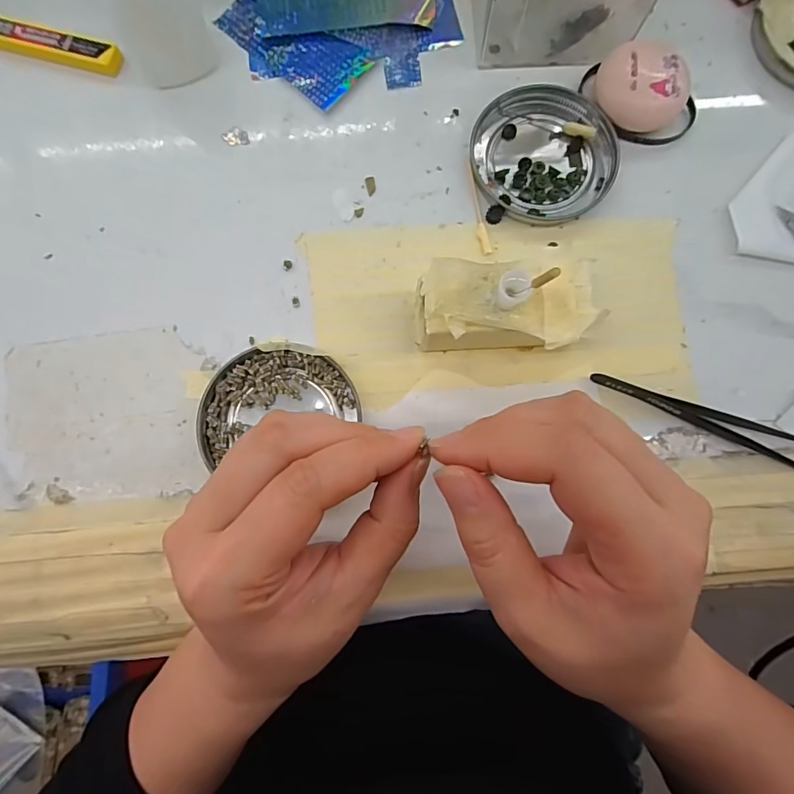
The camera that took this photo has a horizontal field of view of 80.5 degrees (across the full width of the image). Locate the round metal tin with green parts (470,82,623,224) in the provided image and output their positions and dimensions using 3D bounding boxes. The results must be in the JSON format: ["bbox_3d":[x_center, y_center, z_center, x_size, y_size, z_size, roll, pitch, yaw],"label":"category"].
[{"bbox_3d":[0.081,-0.136,0.260,0.075,0.009,0.078,0,81,1],"label":"round metal tin with green parts"}]

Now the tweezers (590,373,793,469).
[{"bbox_3d":[0.159,0.011,0.236,0.122,0.007,0.017,22,82,4],"label":"tweezers"}]

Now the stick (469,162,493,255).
[{"bbox_3d":[0.044,-0.103,0.257,0.006,0.004,0.053,-12,81,-1],"label":"stick"}]

